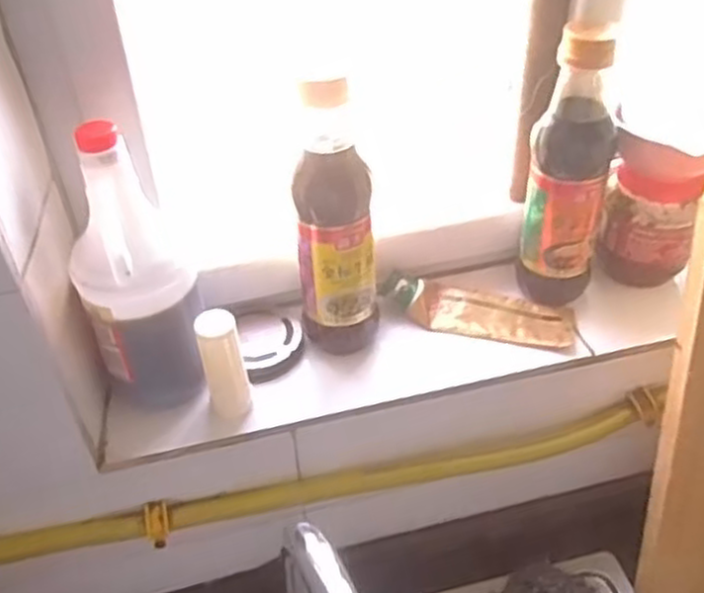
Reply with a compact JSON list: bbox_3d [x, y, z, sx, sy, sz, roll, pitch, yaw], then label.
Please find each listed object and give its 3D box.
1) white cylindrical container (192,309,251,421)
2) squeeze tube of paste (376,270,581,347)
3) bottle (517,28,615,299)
[{"bbox_3d":[-0.096,0.051,0.562,0.030,0.093,0.028,-2,41,1],"label":"white cylindrical container"},{"bbox_3d":[0.110,0.007,0.650,0.164,0.027,0.052,8,42,12],"label":"squeeze tube of paste"},{"bbox_3d":[0.180,-0.106,0.611,0.063,0.226,0.064,12,43,16],"label":"bottle"}]

